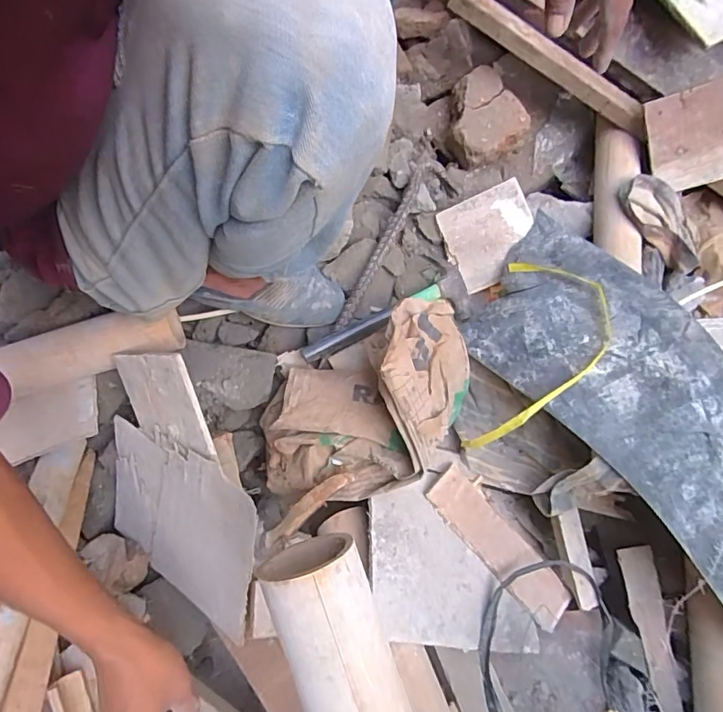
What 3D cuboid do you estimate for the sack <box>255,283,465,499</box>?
[{"bbox_3d":[0.007,0.059,0.568,0.275,0.137,0.174,-26,80,-4],"label":"sack"}]

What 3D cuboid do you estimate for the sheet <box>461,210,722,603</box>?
[{"bbox_3d":[0.356,0.079,0.593,0.205,0.106,0.544,-42,81,-6],"label":"sheet"}]

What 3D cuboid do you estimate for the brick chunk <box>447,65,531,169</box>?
[{"bbox_3d":[0.172,-0.343,0.738,0.117,0.061,0.117,0,79,1],"label":"brick chunk"}]

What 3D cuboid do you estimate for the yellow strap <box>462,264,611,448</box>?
[{"bbox_3d":[0.213,0.005,0.597,0.117,0.059,0.241,17,80,4],"label":"yellow strap"}]

